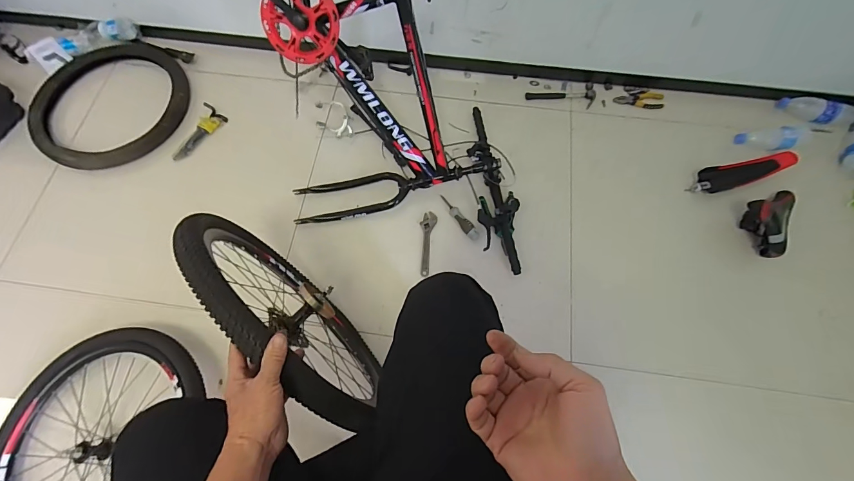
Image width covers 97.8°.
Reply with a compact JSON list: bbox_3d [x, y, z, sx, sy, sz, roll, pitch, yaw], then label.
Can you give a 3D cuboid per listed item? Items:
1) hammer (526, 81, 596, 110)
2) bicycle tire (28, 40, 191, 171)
[{"bbox_3d":[0.435,-0.472,1.209,0.219,0.028,0.077,-3,69,-1],"label":"hammer"},{"bbox_3d":[-1.027,-0.457,1.213,0.475,0.059,0.479,0,69,0],"label":"bicycle tire"}]

